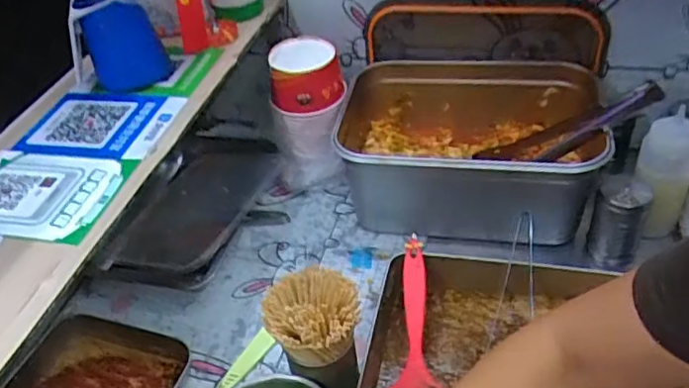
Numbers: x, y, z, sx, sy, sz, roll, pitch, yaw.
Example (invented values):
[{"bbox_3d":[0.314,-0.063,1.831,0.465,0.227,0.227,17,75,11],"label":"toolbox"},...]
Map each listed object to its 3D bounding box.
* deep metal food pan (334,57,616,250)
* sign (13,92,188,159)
[{"bbox_3d":[0.172,-0.064,0.857,0.363,0.150,0.265,1,41,9],"label":"deep metal food pan"},{"bbox_3d":[-0.284,-0.082,0.691,0.171,0.009,0.122,6,42,14],"label":"sign"}]

